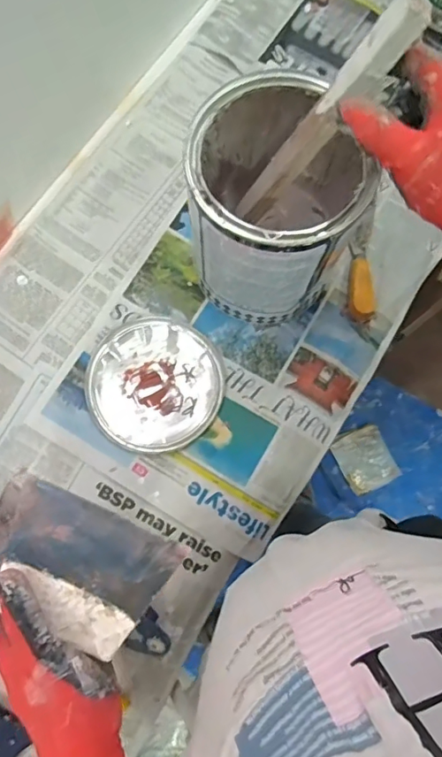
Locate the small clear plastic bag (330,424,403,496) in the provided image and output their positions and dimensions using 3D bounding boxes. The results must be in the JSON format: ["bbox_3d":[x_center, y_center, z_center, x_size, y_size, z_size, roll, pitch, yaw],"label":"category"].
[{"bbox_3d":[0.405,0.227,1.428,0.147,0.019,0.163,-26,79,-6],"label":"small clear plastic bag"}]

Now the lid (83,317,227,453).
[{"bbox_3d":[-0.075,0.005,0.580,0.154,0.007,0.148,0,77,0],"label":"lid"}]

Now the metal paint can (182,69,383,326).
[{"bbox_3d":[0.050,-0.166,0.517,0.165,0.205,0.165,0,77,0],"label":"metal paint can"}]

